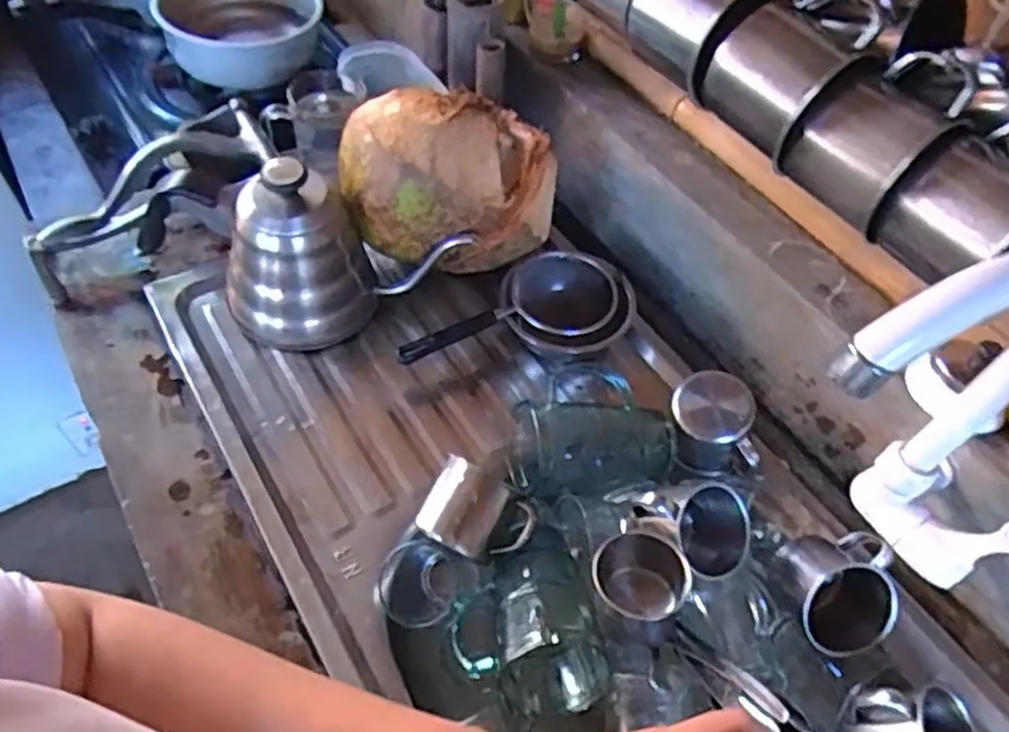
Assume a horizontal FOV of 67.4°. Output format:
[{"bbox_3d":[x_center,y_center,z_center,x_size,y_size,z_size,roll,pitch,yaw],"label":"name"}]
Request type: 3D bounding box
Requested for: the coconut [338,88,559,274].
[{"bbox_3d":[-0.051,-0.174,0.700,0.193,0.138,0.134,-17,56,-16],"label":"coconut"}]

